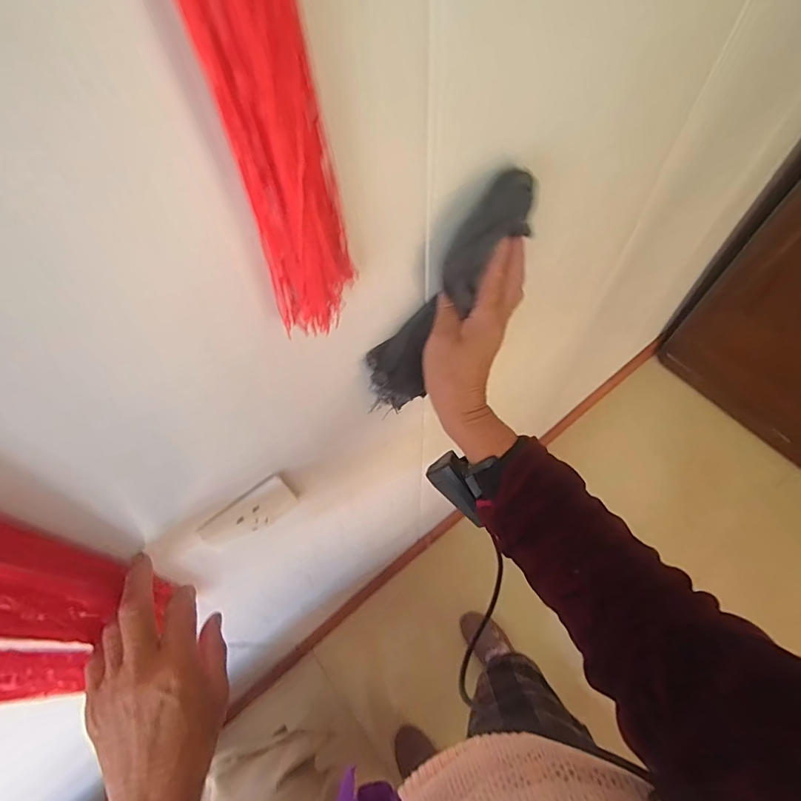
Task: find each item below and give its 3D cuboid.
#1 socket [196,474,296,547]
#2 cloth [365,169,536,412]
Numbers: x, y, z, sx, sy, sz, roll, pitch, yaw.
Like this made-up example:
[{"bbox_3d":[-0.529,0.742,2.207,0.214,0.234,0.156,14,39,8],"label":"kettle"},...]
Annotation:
[{"bbox_3d":[-0.142,0.109,0.430,0.084,0.082,0.007,-37,66,-16],"label":"socket"},{"bbox_3d":[0.035,-0.079,0.355,0.043,0.201,0.045,-9,51,-51],"label":"cloth"}]

